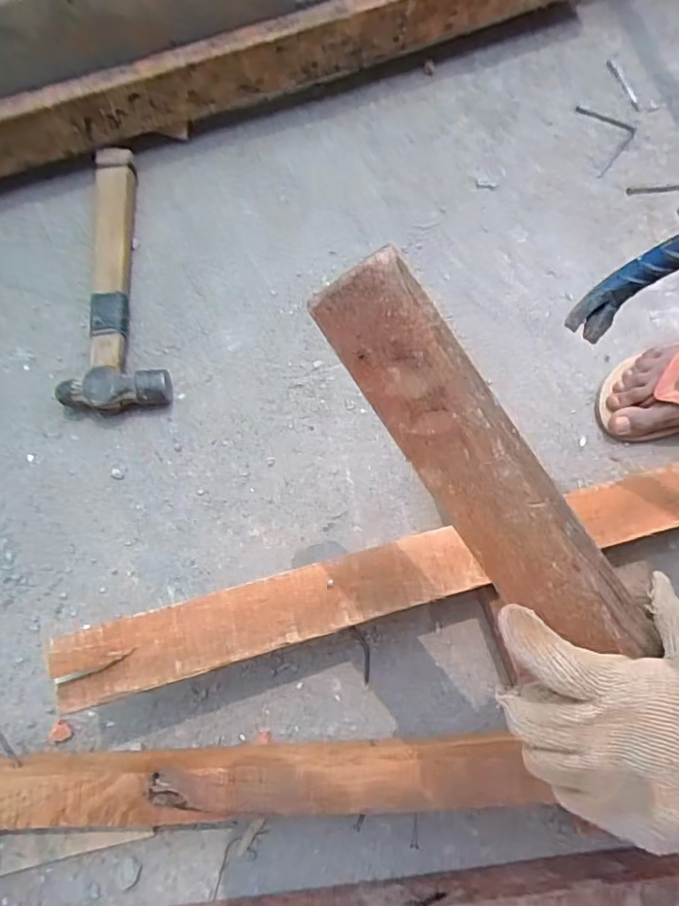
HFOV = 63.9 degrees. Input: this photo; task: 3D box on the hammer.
[{"bbox_3d":[-0.243,-0.187,0.582,0.104,0.035,0.287,-7,78,-3],"label":"hammer"}]

